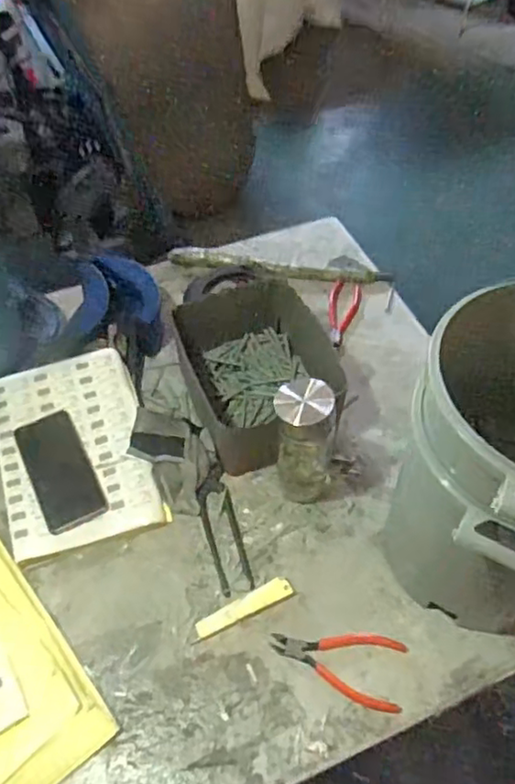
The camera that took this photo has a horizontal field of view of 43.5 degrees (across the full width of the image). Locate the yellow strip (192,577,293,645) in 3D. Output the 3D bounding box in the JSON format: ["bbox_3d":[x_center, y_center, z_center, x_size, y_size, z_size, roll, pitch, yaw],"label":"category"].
[{"bbox_3d":[-0.015,0.251,0.746,0.122,0.011,0.027,-25,56,-19],"label":"yellow strip"}]

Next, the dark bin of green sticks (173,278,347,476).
[{"bbox_3d":[-0.002,-0.034,0.911,0.190,0.102,0.263,-13,53,-11],"label":"dark bin of green sticks"}]

